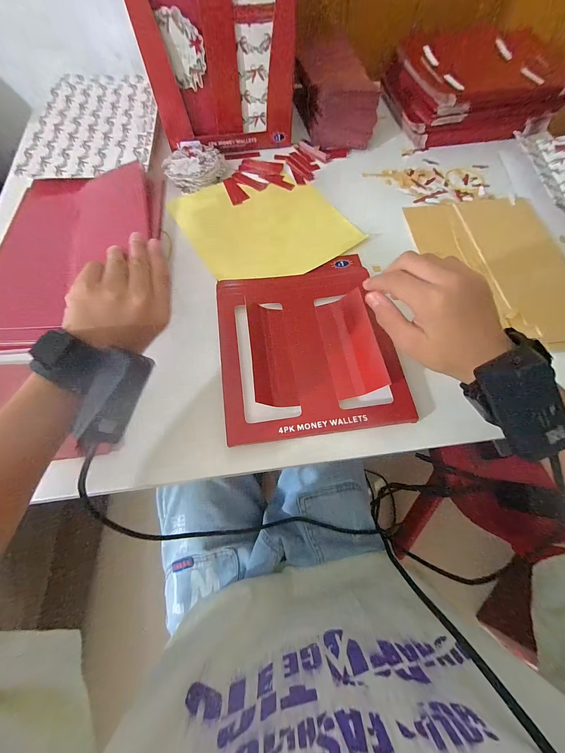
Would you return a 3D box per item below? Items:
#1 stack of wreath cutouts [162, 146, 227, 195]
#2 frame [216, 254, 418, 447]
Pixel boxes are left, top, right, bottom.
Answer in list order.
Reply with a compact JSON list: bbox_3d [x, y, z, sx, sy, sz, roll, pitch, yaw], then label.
[{"bbox_3d":[-0.137,-0.327,0.434,0.091,0.022,0.072,-25,70,-13],"label":"stack of wreath cutouts"},{"bbox_3d":[0.025,-0.047,0.311,0.189,0.032,0.220,-8,67,-5],"label":"frame"}]

